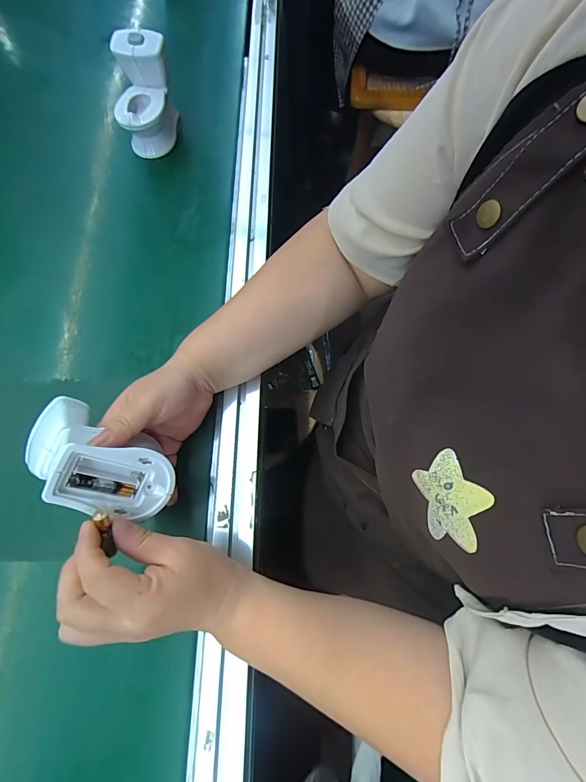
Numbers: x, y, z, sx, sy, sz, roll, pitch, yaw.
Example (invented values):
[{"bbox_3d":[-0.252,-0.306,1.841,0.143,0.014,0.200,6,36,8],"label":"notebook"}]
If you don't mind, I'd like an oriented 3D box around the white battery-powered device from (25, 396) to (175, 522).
[{"bbox_3d":[-0.162,0.058,0.312,0.093,0.101,0.065,25,91,53],"label":"white battery-powered device"}]

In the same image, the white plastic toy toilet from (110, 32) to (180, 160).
[{"bbox_3d":[-0.191,-0.373,0.480,0.061,0.118,0.078,6,72,3],"label":"white plastic toy toilet"}]

